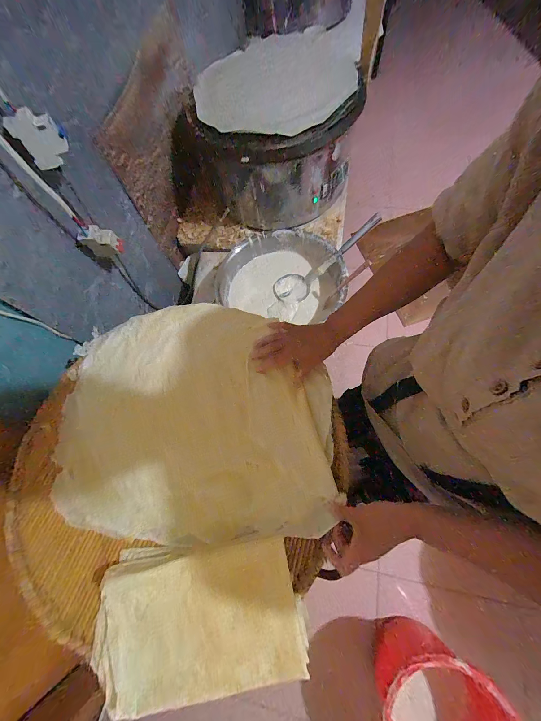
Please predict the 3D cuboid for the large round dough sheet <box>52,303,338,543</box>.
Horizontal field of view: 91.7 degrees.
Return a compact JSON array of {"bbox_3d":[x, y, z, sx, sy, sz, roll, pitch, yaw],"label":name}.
[{"bbox_3d":[-0.144,0.088,0.519,0.509,0.025,0.435,1,69,2],"label":"large round dough sheet"}]

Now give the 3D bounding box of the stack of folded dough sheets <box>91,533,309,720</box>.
[{"bbox_3d":[-0.115,0.373,0.384,0.322,0.054,0.187,-13,69,1],"label":"stack of folded dough sheets"}]

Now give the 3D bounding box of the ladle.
[{"bbox_3d":[0.165,-0.291,0.788,0.354,0.058,0.107,-31,66,28],"label":"ladle"}]

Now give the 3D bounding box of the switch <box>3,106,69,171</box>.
[{"bbox_3d":[-0.409,-0.394,0.469,0.070,0.085,0.017,-22,69,-3],"label":"switch"}]

